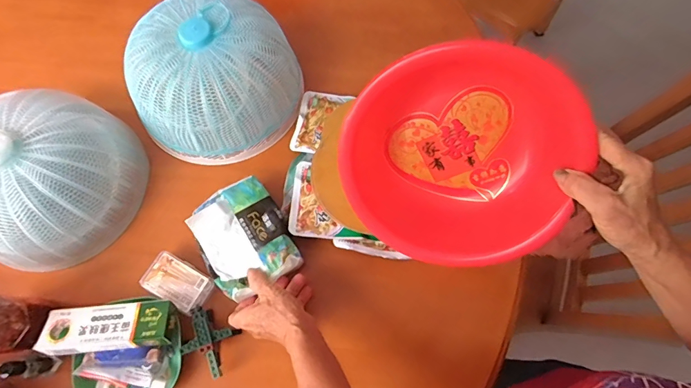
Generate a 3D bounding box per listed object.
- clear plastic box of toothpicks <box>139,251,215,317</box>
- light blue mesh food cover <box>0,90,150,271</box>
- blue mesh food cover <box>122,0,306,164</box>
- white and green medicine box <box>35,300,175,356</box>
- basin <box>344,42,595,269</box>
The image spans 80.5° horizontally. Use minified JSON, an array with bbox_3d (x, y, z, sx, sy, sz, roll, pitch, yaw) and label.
[{"bbox_3d":[-0.217,0.116,0.535,0.083,0.031,0.052,28,74,10],"label":"clear plastic box of toothpicks"},{"bbox_3d":[-0.396,-0.021,0.541,0.233,0.113,0.214,-35,77,-12],"label":"light blue mesh food cover"},{"bbox_3d":[-0.178,-0.162,0.569,0.217,0.130,0.198,-2,71,1],"label":"blue mesh food cover"},{"bbox_3d":[-0.282,0.159,0.486,0.150,0.037,0.053,-3,73,-6],"label":"white and green medicine box"},{"bbox_3d":[0.115,-0.040,0.420,0.230,0.231,0.085,0,29,15],"label":"basin"}]

